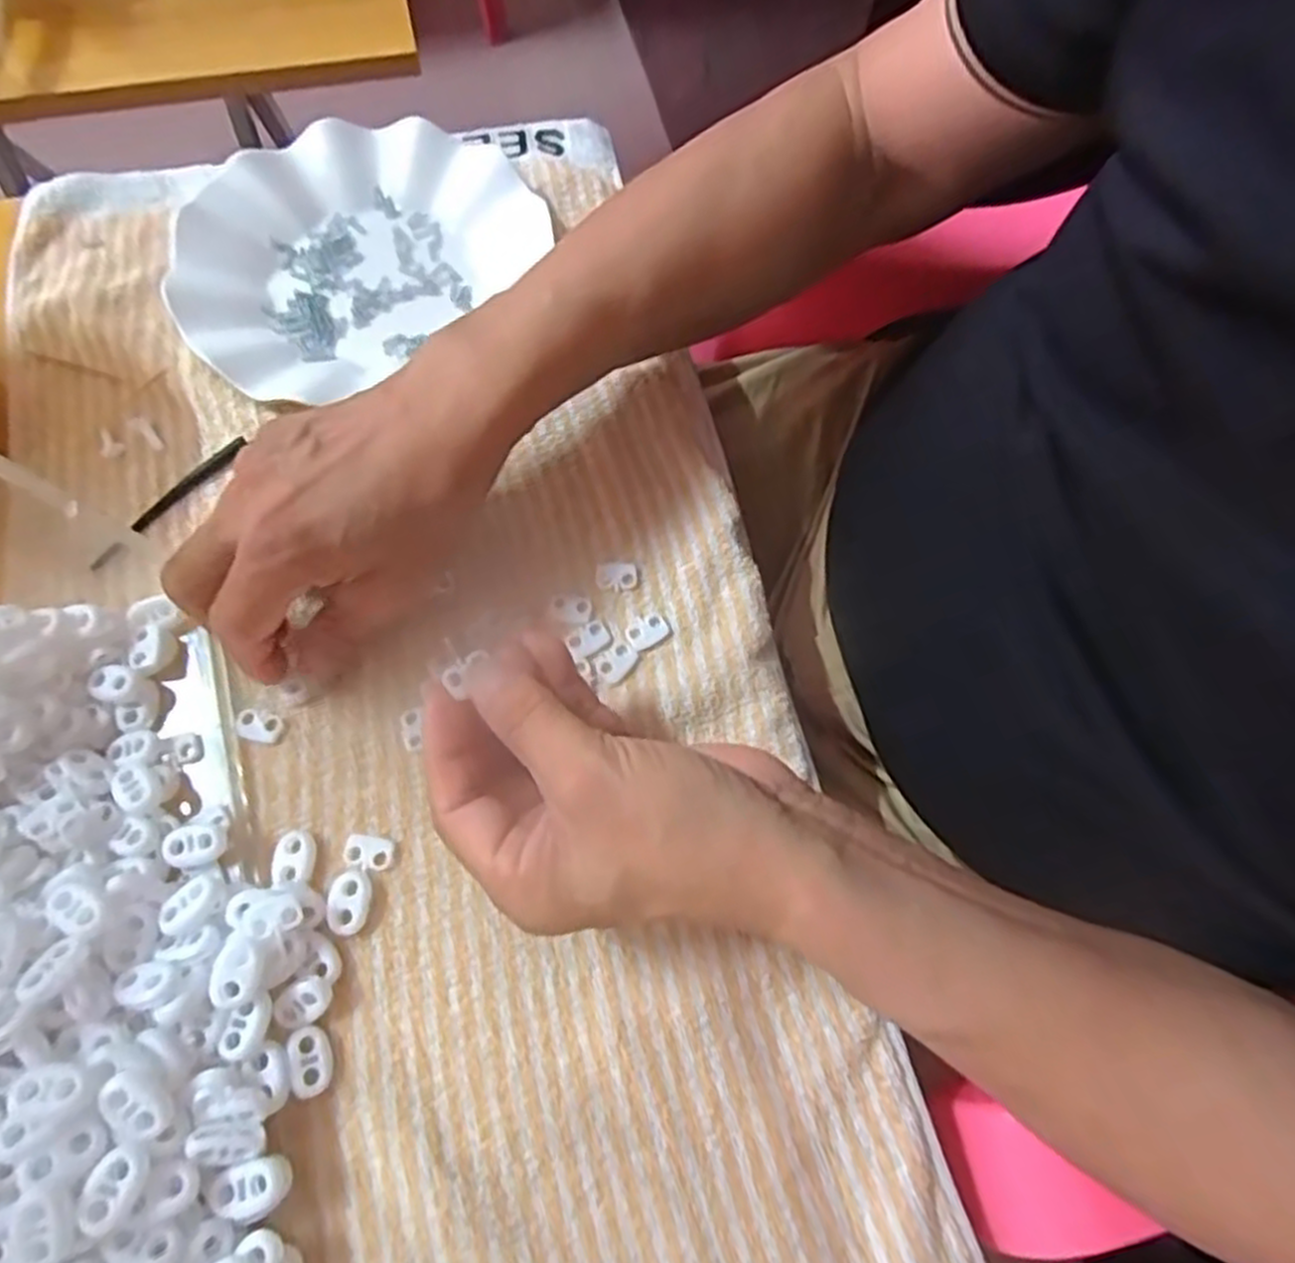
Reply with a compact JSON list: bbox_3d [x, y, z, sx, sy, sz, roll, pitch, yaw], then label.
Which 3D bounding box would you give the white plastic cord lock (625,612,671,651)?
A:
[{"bbox_3d":[0.000,-0.001,0.347,0.019,0.004,0.014,-34,73,-14],"label":"white plastic cord lock"}]

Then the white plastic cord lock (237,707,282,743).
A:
[{"bbox_3d":[-0.159,0.039,0.325,0.019,0.004,0.011,17,68,5],"label":"white plastic cord lock"}]

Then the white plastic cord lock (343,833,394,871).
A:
[{"bbox_3d":[-0.108,0.085,0.308,0.018,0.004,0.012,12,68,3],"label":"white plastic cord lock"}]

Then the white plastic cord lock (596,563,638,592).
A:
[{"bbox_3d":[-0.014,-0.025,0.356,0.018,0.004,0.012,-5,68,-4],"label":"white plastic cord lock"}]

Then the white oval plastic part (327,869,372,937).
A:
[{"bbox_3d":[-0.112,0.102,0.300,0.015,0.005,0.023,2,68,-1],"label":"white oval plastic part"}]

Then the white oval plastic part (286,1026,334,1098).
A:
[{"bbox_3d":[-0.117,0.150,0.279,0.012,0.010,0.021,-16,69,-8],"label":"white oval plastic part"}]

